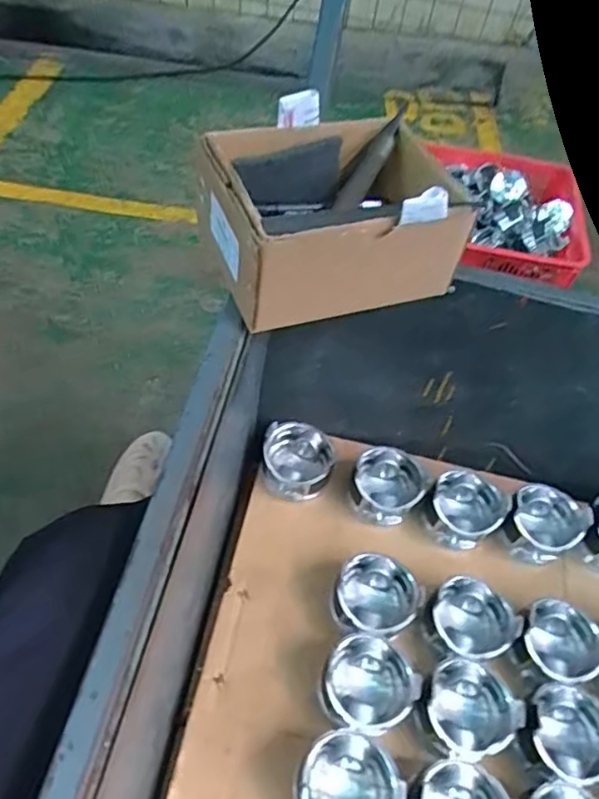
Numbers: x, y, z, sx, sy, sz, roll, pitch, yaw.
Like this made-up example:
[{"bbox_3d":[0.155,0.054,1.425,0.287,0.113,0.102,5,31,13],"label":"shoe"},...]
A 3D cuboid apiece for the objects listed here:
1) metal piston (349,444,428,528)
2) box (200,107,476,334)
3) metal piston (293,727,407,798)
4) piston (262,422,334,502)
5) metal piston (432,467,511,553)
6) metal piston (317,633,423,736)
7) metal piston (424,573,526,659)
[{"bbox_3d":[0.107,0.104,0.732,0.086,0.052,0.087,4,52,-5],"label":"metal piston"},{"bbox_3d":[0.029,-0.162,0.519,0.202,0.090,0.154,-15,56,-19],"label":"box"},{"bbox_3d":[0.043,0.344,0.530,0.093,0.050,0.088,-17,56,-21],"label":"metal piston"},{"bbox_3d":[-0.002,0.076,0.738,0.086,0.071,0.082,4,52,-5],"label":"piston"},{"bbox_3d":[0.203,0.141,0.737,0.082,0.074,0.086,4,52,-5],"label":"metal piston"},{"bbox_3d":[0.067,0.284,0.593,0.095,0.040,0.089,-23,59,-24],"label":"metal piston"},{"bbox_3d":[0.179,0.244,0.648,0.087,0.074,0.082,4,52,-5],"label":"metal piston"}]

